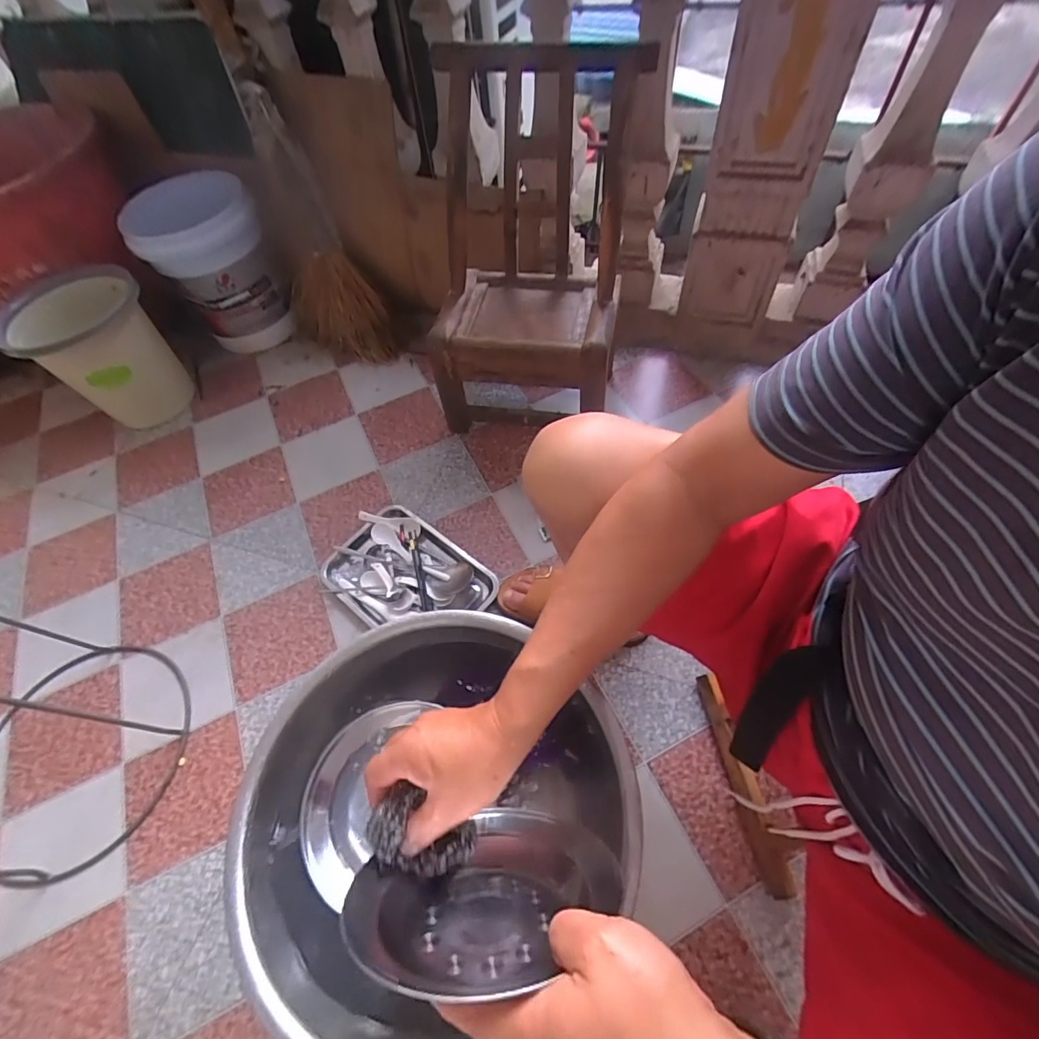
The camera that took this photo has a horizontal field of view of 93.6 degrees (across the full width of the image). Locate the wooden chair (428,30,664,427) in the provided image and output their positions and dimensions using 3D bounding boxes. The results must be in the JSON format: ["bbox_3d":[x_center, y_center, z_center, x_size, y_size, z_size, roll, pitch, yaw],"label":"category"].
[{"bbox_3d":[0.010,-0.487,0.952,0.372,0.603,0.345,9,58,10],"label":"wooden chair"}]

